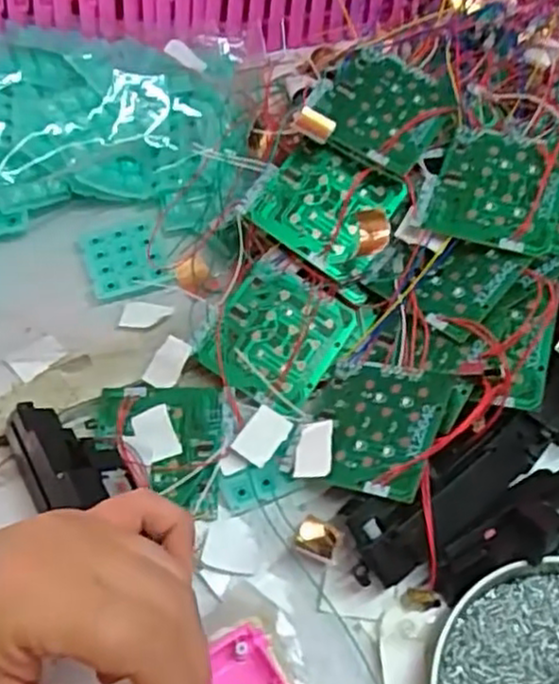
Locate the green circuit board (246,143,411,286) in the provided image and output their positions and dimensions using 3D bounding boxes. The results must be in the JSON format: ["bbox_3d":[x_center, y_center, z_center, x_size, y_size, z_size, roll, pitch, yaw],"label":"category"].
[{"bbox_3d":[0.026,-0.076,0.411,0.070,0.011,0.062,28,79,4],"label":"green circuit board"}]

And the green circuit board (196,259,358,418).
[{"bbox_3d":[-0.002,-0.003,0.410,0.068,0.008,0.073,28,81,8],"label":"green circuit board"}]

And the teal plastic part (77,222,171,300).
[{"bbox_3d":[-0.098,-0.053,0.454,0.047,0.006,0.056,-16,57,-15],"label":"teal plastic part"}]

